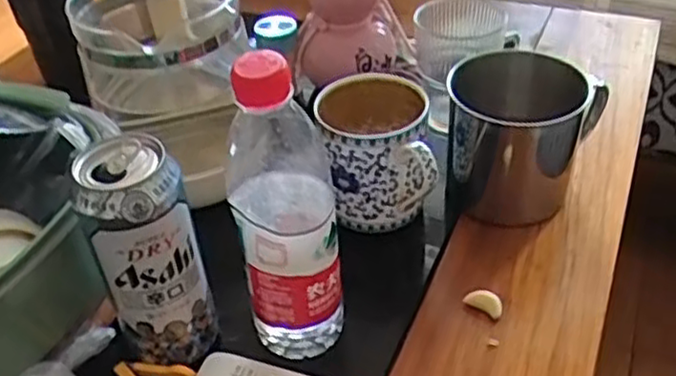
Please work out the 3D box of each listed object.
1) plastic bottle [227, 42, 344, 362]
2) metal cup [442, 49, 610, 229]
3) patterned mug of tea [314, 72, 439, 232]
[{"bbox_3d":[-0.035,0.017,0.451,0.062,0.223,0.065,-9,40,-5],"label":"plastic bottle"},{"bbox_3d":[0.153,-0.045,0.614,0.113,0.117,0.126,18,44,25],"label":"metal cup"},{"bbox_3d":[0.032,-0.024,0.584,0.079,0.098,0.124,-3,39,2],"label":"patterned mug of tea"}]

